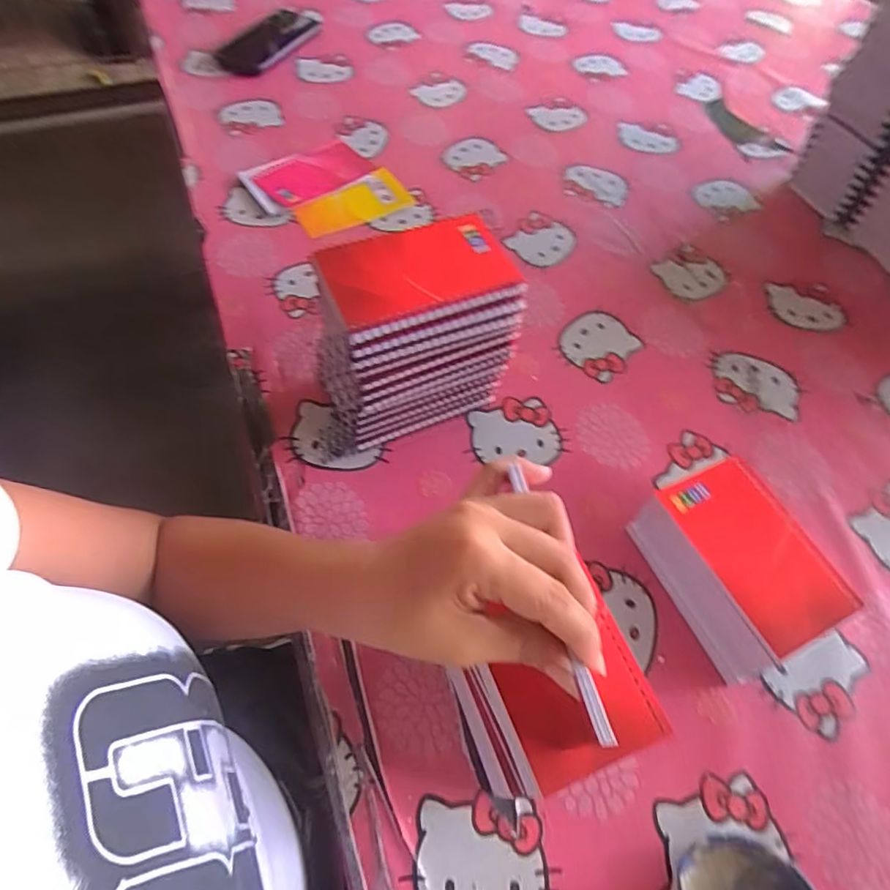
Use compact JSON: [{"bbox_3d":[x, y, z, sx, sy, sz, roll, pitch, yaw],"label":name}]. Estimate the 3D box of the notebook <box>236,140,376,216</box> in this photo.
[{"bbox_3d":[-0.158,-0.316,0.652,0.144,0.015,0.085,-35,68,-21],"label":"notebook"}]

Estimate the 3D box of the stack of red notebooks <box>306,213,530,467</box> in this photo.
[{"bbox_3d":[-0.032,-0.084,0.448,0.153,0.142,0.094,-18,63,-14],"label":"stack of red notebooks"}]

